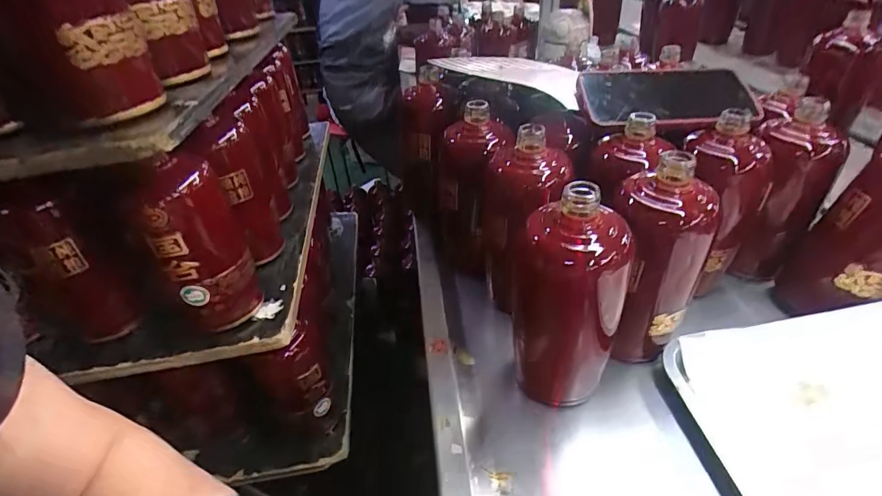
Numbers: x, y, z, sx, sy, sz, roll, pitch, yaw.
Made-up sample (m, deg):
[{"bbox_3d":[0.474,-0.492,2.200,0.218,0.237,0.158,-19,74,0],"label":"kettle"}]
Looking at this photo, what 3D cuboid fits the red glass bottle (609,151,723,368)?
[{"bbox_3d":[0.180,0.013,0.386,0.071,0.176,0.068,-4,36,2],"label":"red glass bottle"}]

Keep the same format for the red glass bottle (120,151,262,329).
[{"bbox_3d":[-0.224,-0.003,0.422,0.073,0.161,0.073,-21,39,-20],"label":"red glass bottle"}]

